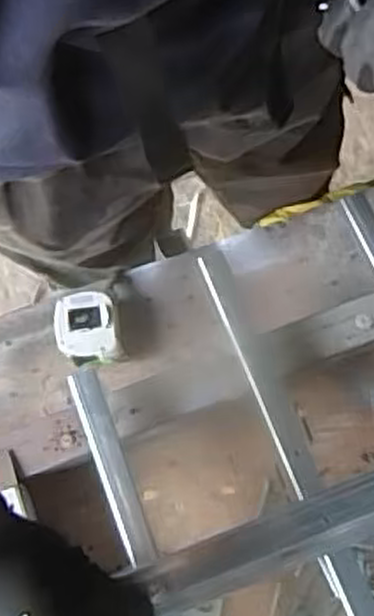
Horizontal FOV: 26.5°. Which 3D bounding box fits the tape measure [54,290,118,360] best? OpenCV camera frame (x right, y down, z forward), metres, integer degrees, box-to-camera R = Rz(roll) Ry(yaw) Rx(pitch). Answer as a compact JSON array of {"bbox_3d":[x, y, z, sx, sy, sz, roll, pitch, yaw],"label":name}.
[{"bbox_3d":[-0.087,0.018,0.687,0.050,0.033,0.058,-7,70,1],"label":"tape measure"}]

